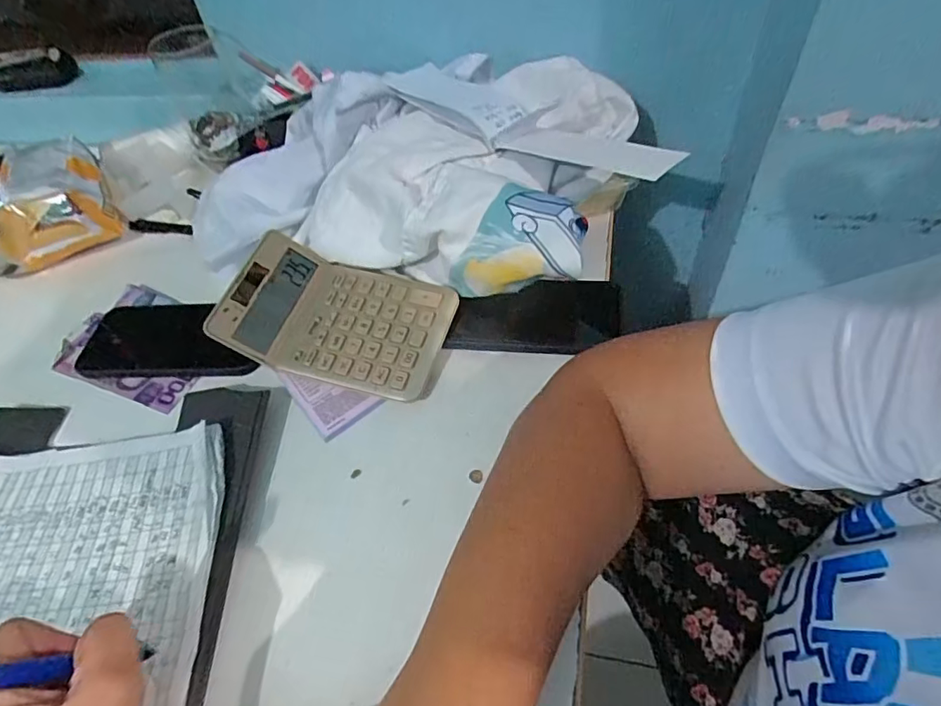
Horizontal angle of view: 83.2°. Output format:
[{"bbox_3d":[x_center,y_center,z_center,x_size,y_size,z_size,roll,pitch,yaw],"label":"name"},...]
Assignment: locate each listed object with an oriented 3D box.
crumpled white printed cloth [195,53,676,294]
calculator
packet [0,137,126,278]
[{"bbox_3d":[-0.036,-0.181,0.485,0.376,0.078,0.248,10,55,12],"label":"crumpled white printed cloth"},{"bbox_3d":[-0.109,-0.033,0.425,0.182,0.024,0.112,20,62,8],"label":"calculator"},{"bbox_3d":[-0.452,-0.158,0.551,0.143,0.066,0.145,-14,54,-6],"label":"packet"}]

